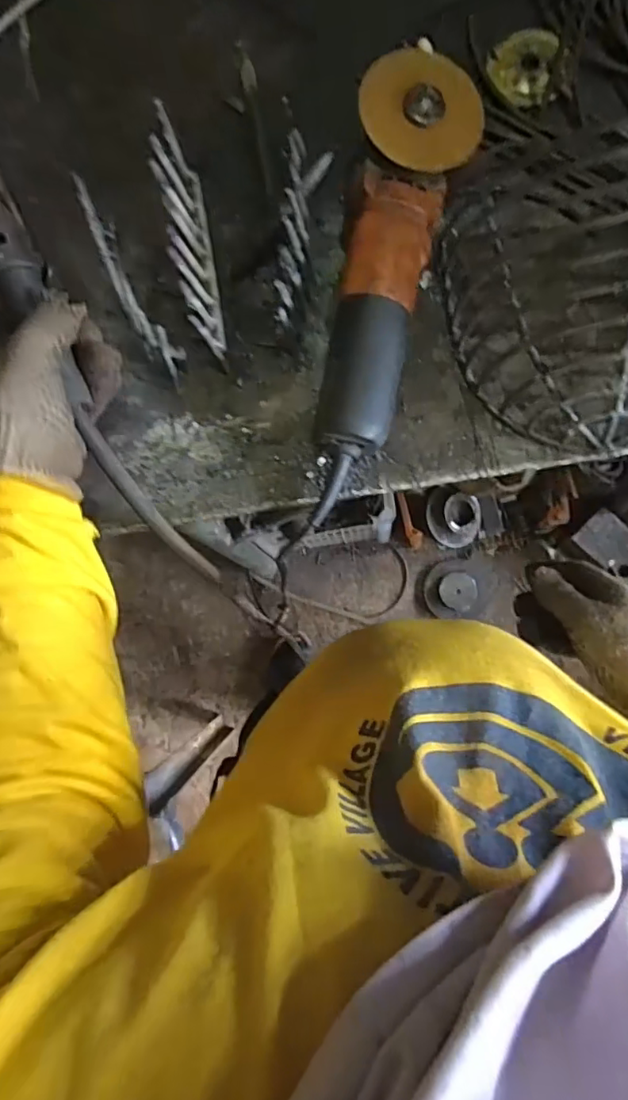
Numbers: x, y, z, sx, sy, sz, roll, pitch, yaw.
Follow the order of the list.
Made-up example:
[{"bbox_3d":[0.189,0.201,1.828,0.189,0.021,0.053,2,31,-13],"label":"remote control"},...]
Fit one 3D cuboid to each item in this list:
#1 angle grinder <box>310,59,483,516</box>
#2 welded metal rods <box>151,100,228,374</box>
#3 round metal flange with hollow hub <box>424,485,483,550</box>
[{"bbox_3d":[0.056,-0.187,0.422,0.088,0.085,0.330,10,86,8],"label":"angle grinder"},{"bbox_3d":[-0.091,-0.229,0.418,0.018,0.072,0.162,-10,96,6],"label":"welded metal rods"},{"bbox_3d":[0.306,-0.074,1.218,0.136,0.055,0.136,-1,99,-4],"label":"round metal flange with hollow hub"}]

